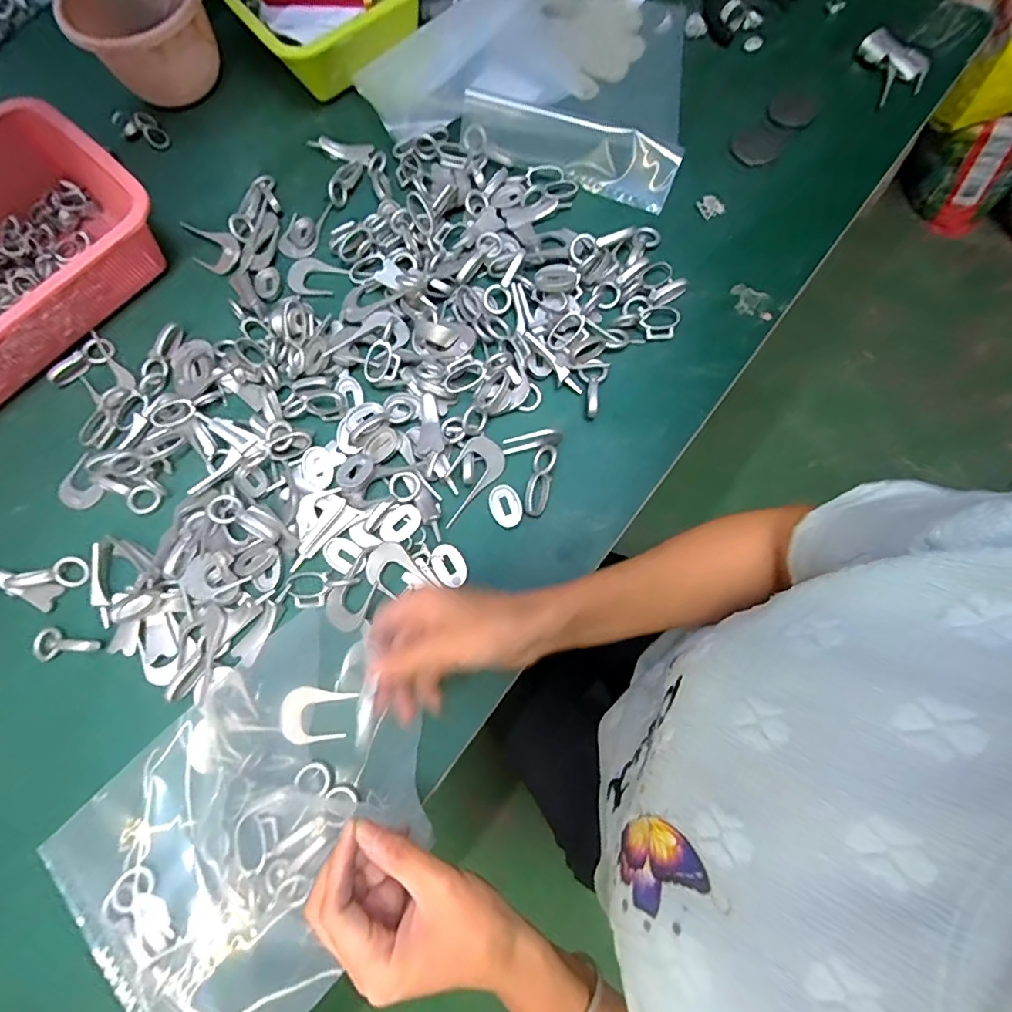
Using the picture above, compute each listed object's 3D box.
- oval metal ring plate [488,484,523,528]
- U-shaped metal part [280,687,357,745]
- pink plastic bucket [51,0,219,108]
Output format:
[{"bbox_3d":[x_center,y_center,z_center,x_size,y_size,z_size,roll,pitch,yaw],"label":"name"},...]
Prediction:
[{"bbox_3d":[0.000,0.000,0.442,0.026,0.004,0.038,-24,76,-5],"label":"oval metal ring plate"},{"bbox_3d":[-0.152,0.168,0.407,0.054,0.004,0.042,10,78,-6],"label":"U-shaped metal part"},{"bbox_3d":[-0.390,-0.521,0.561,0.145,0.080,0.126,-25,76,-5],"label":"pink plastic bucket"}]

